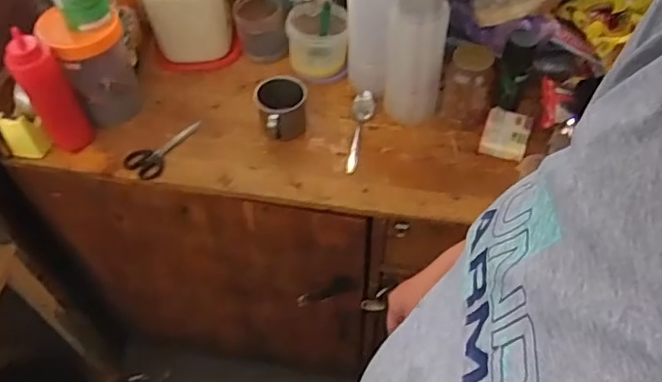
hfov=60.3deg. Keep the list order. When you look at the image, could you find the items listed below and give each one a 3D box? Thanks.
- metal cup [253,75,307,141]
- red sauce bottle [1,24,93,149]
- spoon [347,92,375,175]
[{"bbox_3d":[-0.081,-0.139,0.969,0.087,0.073,0.099,-14,54,-8],"label":"metal cup"},{"bbox_3d":[-0.448,-0.155,0.910,0.049,0.211,0.055,22,57,18],"label":"red sauce bottle"},{"bbox_3d":[0.052,-0.106,0.968,0.039,0.027,0.169,3,53,5],"label":"spoon"}]

